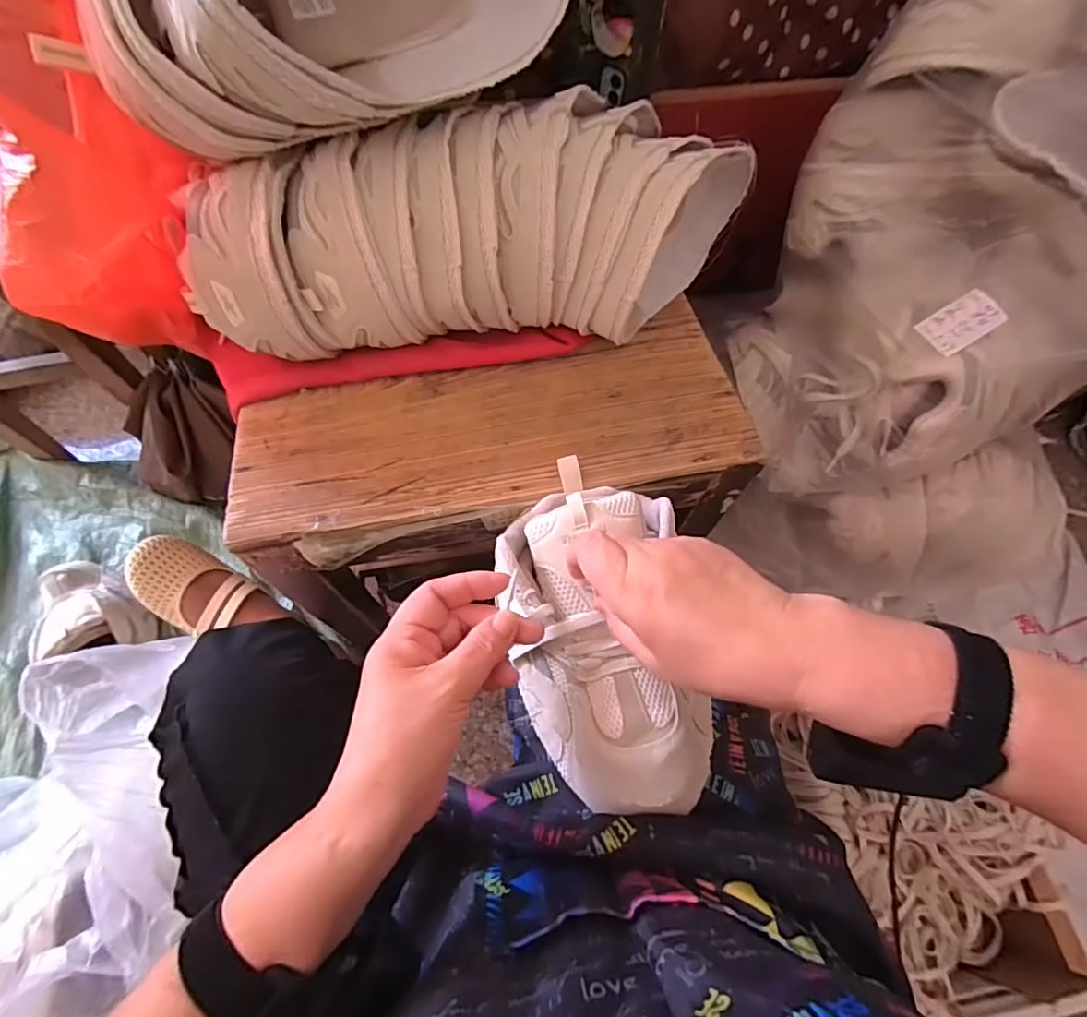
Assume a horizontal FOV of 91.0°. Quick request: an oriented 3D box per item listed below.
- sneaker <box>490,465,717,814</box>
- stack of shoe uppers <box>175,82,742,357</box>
[{"bbox_3d":[0.040,0.082,0.379,0.122,0.086,0.235,-11,79,-7],"label":"sneaker"},{"bbox_3d":[-0.034,-0.216,0.427,0.454,0.136,0.153,-6,66,-5],"label":"stack of shoe uppers"}]

